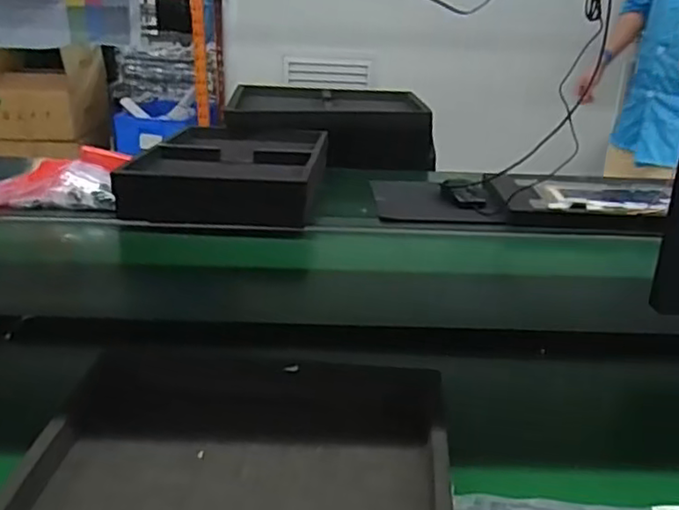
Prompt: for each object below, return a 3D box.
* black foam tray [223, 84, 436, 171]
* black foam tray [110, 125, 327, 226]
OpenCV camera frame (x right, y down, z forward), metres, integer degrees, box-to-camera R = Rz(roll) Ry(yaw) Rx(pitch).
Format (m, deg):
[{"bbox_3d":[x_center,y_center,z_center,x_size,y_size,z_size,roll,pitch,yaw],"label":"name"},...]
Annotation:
[{"bbox_3d":[-0.020,-0.294,1.473,0.453,0.134,0.254,0,23,-6],"label":"black foam tray"},{"bbox_3d":[-0.185,-0.159,1.177,0.300,0.080,0.431,3,23,3],"label":"black foam tray"}]

